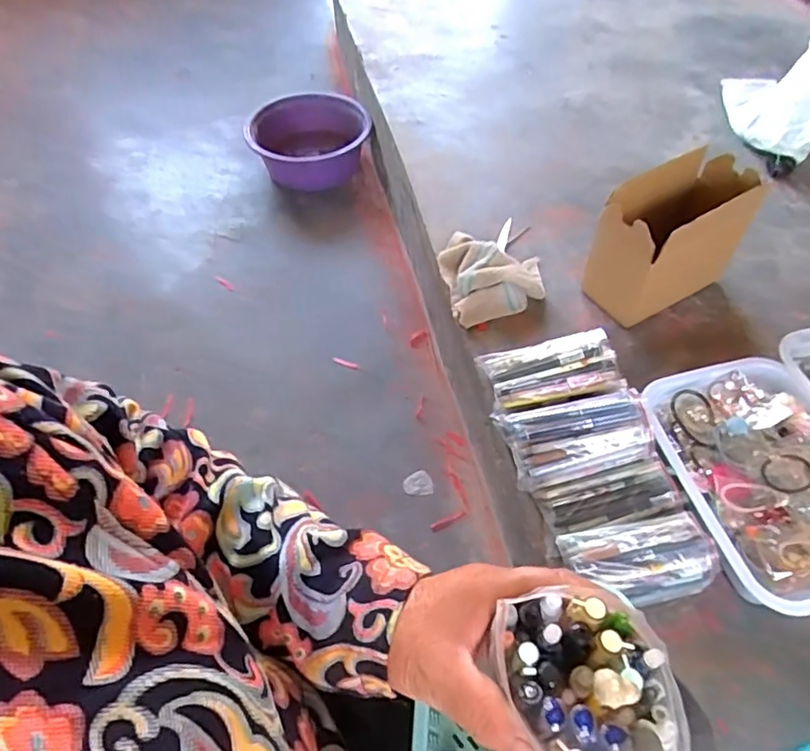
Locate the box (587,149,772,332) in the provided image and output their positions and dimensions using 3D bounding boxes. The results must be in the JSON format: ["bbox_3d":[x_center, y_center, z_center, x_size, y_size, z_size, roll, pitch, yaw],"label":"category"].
[{"bbox_3d":[0.367,-0.184,0.809,0.199,0.189,0.106,-29,59,-18],"label":"box"}]

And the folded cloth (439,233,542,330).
[{"bbox_3d":[0.138,-0.161,0.881,0.153,0.053,0.169,-8,55,-5],"label":"folded cloth"}]

